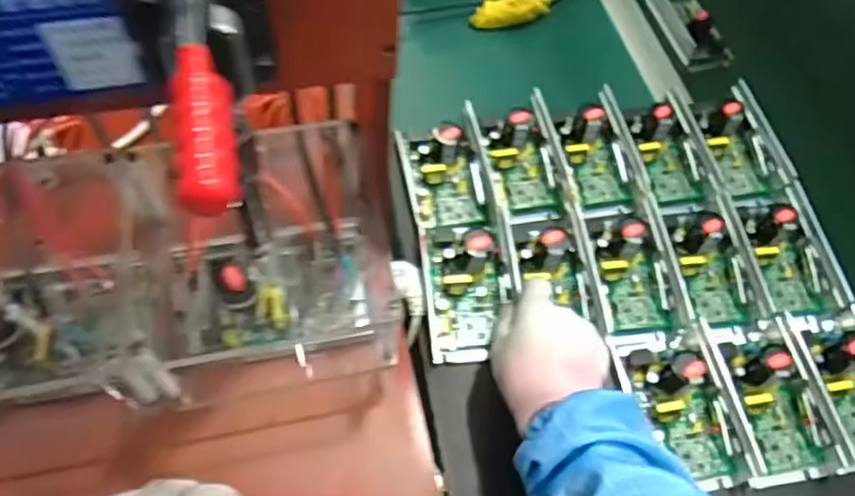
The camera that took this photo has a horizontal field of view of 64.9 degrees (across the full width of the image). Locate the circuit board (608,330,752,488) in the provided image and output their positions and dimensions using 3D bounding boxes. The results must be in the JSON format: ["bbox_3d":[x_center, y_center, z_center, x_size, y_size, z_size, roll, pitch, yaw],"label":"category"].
[{"bbox_3d":[0.213,0.129,0.567,0.069,0.050,0.137,-7,60,-9],"label":"circuit board"}]

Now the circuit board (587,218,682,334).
[{"bbox_3d":[0.183,0.016,0.620,0.066,0.049,0.122,-9,61,-10],"label":"circuit board"}]

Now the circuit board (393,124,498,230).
[{"bbox_3d":[0.016,-0.074,0.657,0.070,0.044,0.117,-14,62,-12],"label":"circuit board"}]

